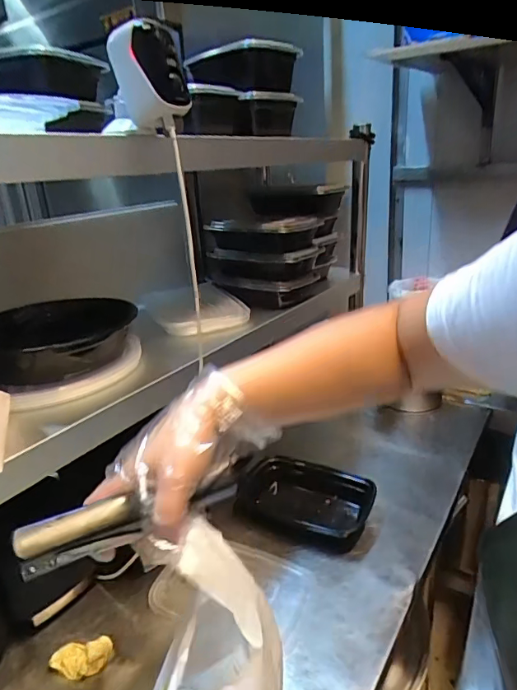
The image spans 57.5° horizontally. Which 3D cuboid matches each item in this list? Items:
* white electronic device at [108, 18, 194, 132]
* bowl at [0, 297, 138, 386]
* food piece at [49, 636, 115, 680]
[{"bbox_3d":[-0.113,-0.286,0.493,0.074,0.096,0.063,-9,21,-11],"label":"white electronic device"},{"bbox_3d":[-0.290,-0.010,0.663,0.202,0.062,0.202,-5,21,2],"label":"bowl"},{"bbox_3d":[-0.206,0.365,0.550,0.067,0.018,0.035,-10,21,-11],"label":"food piece"}]

